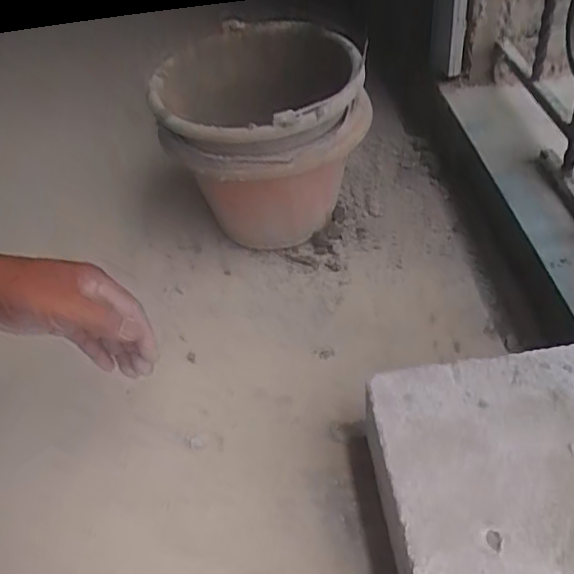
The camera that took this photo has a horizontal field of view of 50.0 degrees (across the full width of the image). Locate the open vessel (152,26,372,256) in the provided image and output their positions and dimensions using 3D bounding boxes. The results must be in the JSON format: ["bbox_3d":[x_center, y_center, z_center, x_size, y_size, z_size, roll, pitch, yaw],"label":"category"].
[{"bbox_3d":[-0.040,-0.180,0.782,0.212,0.239,0.270,-27,48,-16],"label":"open vessel"}]

